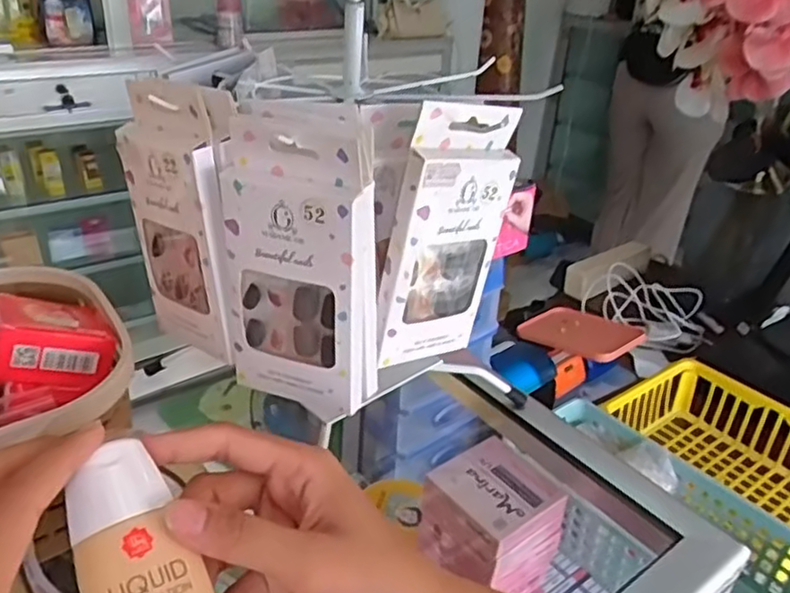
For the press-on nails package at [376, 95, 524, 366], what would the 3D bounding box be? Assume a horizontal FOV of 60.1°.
[{"bbox_3d":[0.028,-0.030,0.362,0.076,0.137,0.014,-17,35,-33],"label":"press-on nails package"}]

